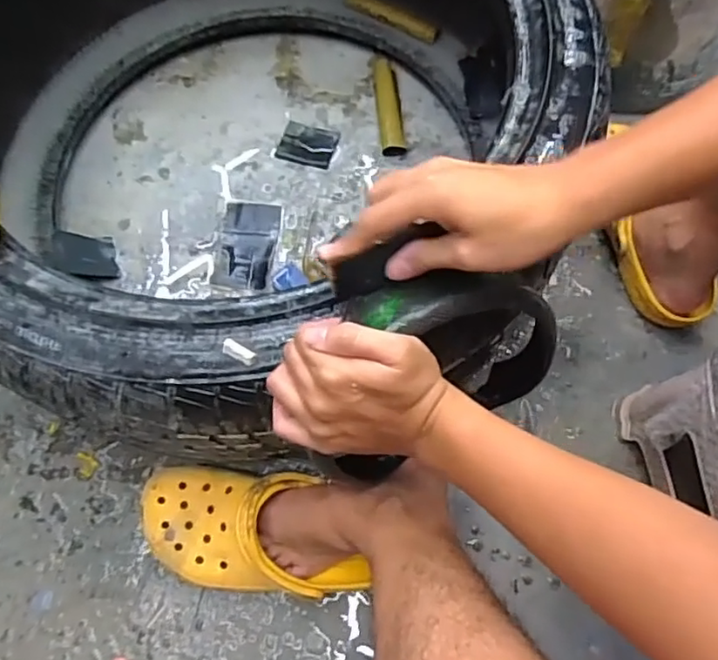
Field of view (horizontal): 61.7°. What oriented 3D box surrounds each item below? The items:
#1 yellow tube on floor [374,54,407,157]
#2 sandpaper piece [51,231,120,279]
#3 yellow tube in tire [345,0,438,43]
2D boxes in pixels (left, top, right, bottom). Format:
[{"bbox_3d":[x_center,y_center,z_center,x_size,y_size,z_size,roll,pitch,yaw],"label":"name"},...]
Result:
[{"bbox_3d":[0.039,-0.299,0.794,0.031,0.023,0.163,-5,69,-1],"label":"yellow tube on floor"},{"bbox_3d":[-0.323,-0.089,0.709,0.071,0.007,0.065,3,56,-40],"label":"sandpaper piece"},{"bbox_3d":[0.043,-0.424,0.812,0.136,0.015,0.019,30,72,12],"label":"yellow tube in tire"}]

